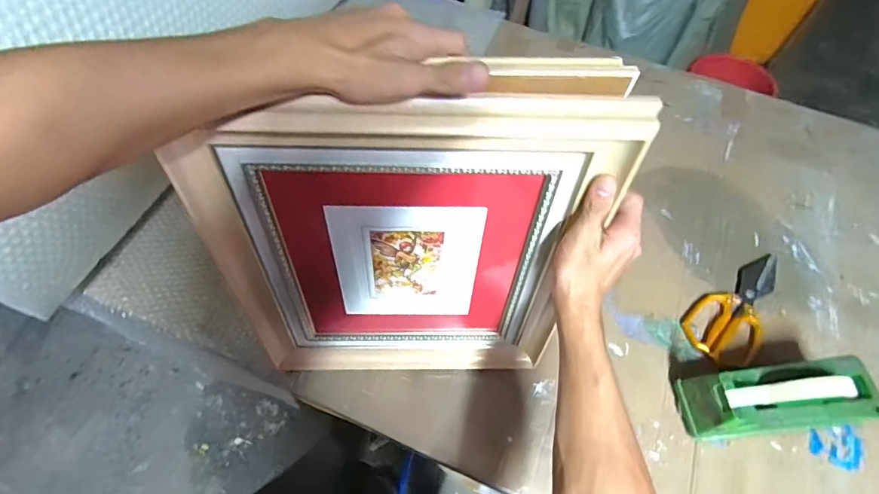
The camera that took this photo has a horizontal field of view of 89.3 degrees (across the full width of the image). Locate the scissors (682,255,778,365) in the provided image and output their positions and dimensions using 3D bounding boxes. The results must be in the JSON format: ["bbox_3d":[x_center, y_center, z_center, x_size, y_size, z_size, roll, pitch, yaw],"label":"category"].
[{"bbox_3d":[0.461,0.083,0.687,0.100,0.015,0.227,37,60,18],"label":"scissors"}]

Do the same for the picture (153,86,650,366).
[{"bbox_3d":[-0.033,0.027,0.467,0.353,0.406,0.029,-1,52,-3],"label":"picture"}]

